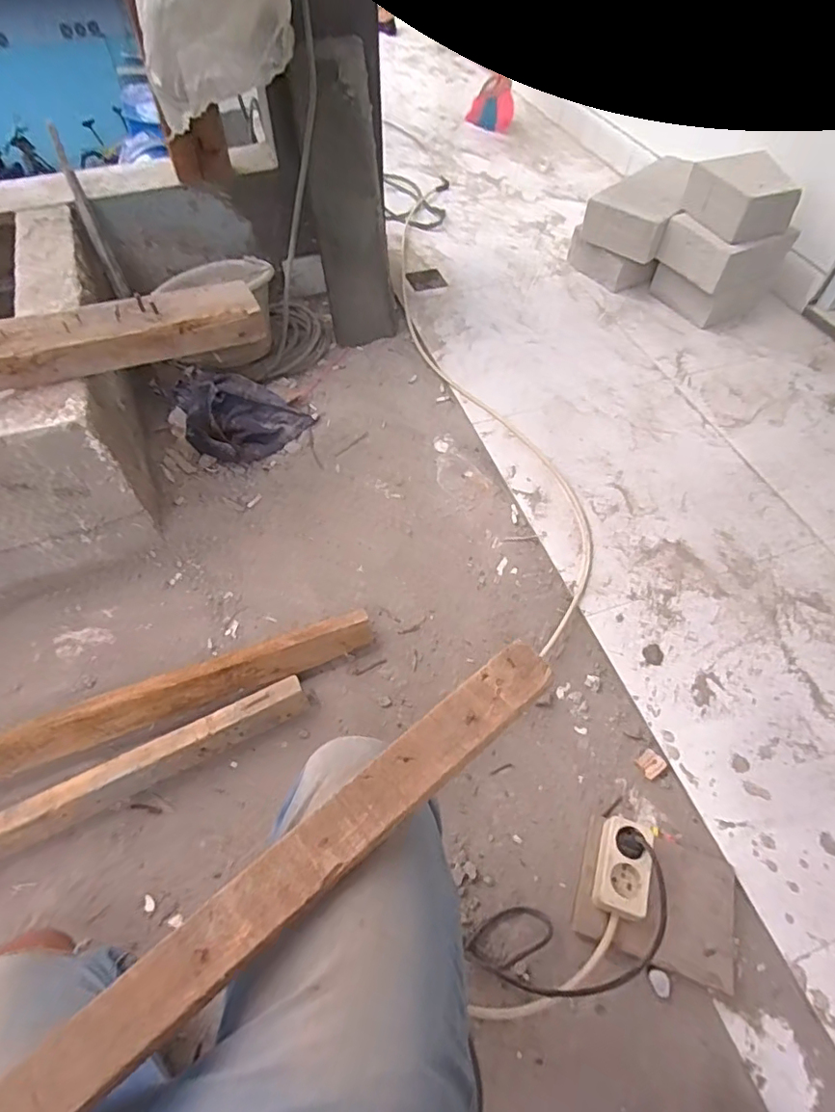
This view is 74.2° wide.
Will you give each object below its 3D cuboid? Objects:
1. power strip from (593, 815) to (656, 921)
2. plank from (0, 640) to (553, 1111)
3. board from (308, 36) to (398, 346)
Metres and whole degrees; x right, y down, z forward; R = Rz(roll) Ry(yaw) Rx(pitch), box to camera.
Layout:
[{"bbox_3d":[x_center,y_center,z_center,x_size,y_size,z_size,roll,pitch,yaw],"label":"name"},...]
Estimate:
[{"bbox_3d":[0.260,0.389,0.692,0.058,0.032,0.105,16,57,11],"label":"power strip"},{"bbox_3d":[-0.124,0.273,0.427,0.598,0.023,0.055,-37,63,-16],"label":"plank"},{"bbox_3d":[-0.143,-0.754,1.216,0.175,0.546,0.038,-25,43,-18],"label":"board"}]

